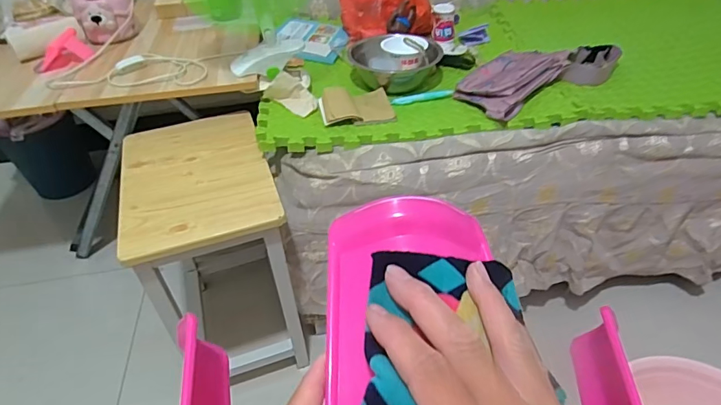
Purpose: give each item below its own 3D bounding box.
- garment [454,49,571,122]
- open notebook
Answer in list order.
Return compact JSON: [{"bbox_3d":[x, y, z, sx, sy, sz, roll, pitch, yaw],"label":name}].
[{"bbox_3d":[0.293,-0.252,0.921,0.139,0.043,0.282,28,50,31],"label":"garment"},{"bbox_3d":[-0.009,-0.190,0.872,0.132,0.029,0.116,-10,41,-7],"label":"open notebook"}]

